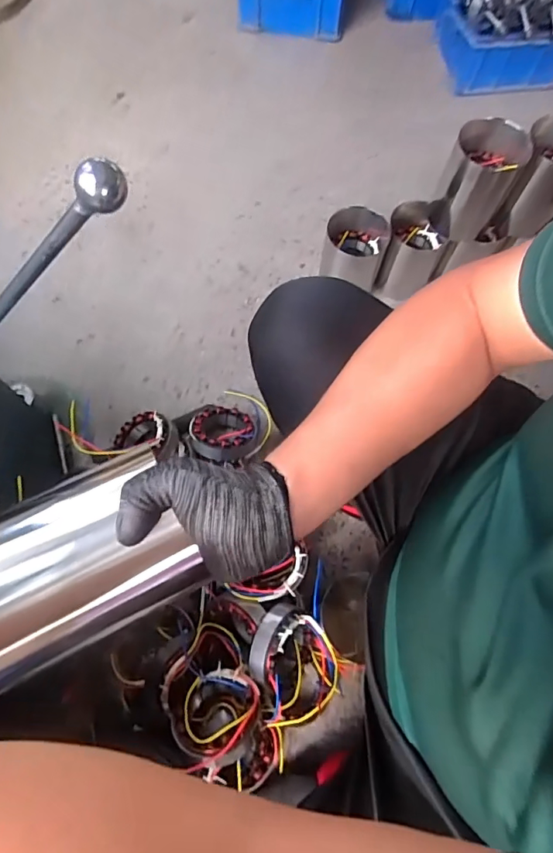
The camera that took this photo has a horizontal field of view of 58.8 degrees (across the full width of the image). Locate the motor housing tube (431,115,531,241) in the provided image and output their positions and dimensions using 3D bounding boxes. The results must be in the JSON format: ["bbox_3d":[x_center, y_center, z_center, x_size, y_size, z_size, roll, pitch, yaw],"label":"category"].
[{"bbox_3d":[0.350,-0.426,0.867,0.116,0.163,0.106,23,70,7],"label":"motor housing tube"}]

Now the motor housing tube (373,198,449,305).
[{"bbox_3d":[0.272,-0.355,1.007,0.105,0.142,0.133,13,69,3],"label":"motor housing tube"}]

